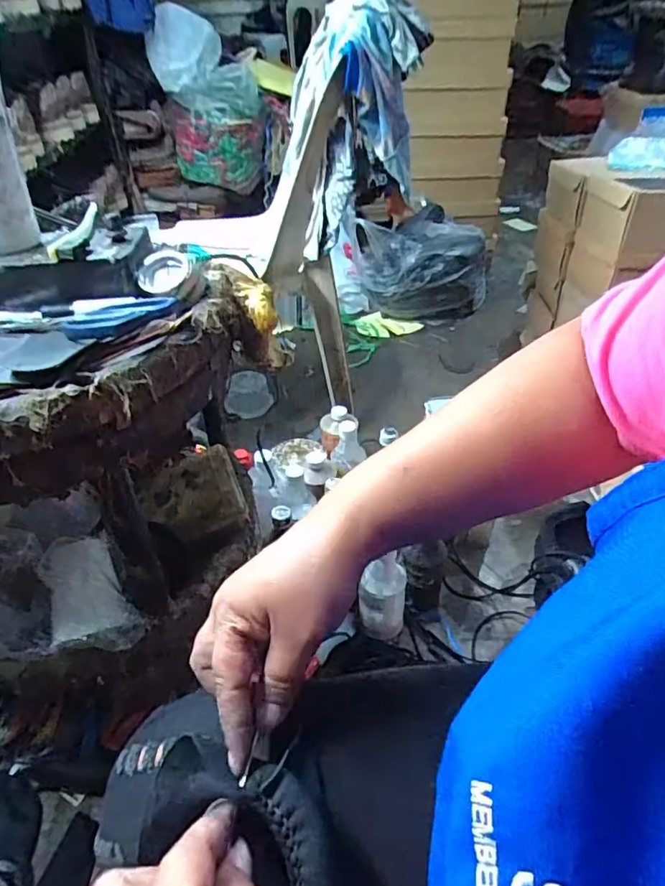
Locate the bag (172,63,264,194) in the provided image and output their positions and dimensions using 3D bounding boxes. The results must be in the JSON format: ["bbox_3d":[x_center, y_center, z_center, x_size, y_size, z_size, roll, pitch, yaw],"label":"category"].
[{"bbox_3d":[-0.337,-0.922,1.639,0.253,0.310,0.158,-9,41,-11],"label":"bag"}]

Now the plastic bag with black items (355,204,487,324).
[{"bbox_3d":[0.265,-0.540,1.678,0.356,0.256,0.274,-17,43,-20],"label":"plastic bag with black items"}]

